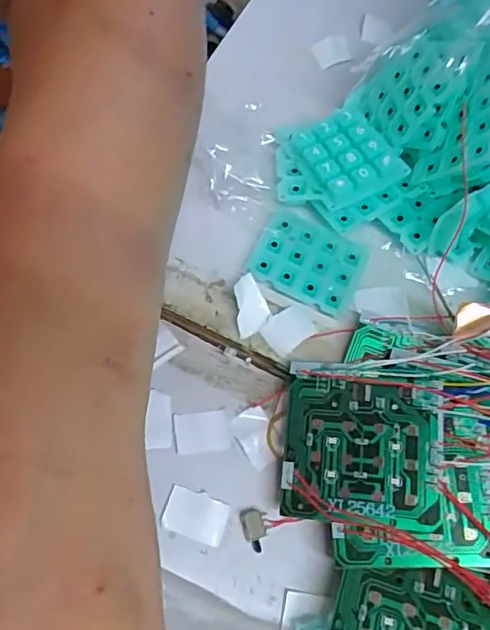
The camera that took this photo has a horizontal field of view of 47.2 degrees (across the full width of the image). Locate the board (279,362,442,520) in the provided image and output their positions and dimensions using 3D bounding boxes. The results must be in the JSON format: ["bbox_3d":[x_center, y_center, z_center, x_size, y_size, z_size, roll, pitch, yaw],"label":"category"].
[{"bbox_3d":[0.054,0.059,0.263,0.070,0.004,0.069,1,73,16],"label":"board"}]

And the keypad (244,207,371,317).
[{"bbox_3d":[0.035,-0.031,0.310,0.059,0.004,0.047,24,66,3],"label":"keypad"}]

